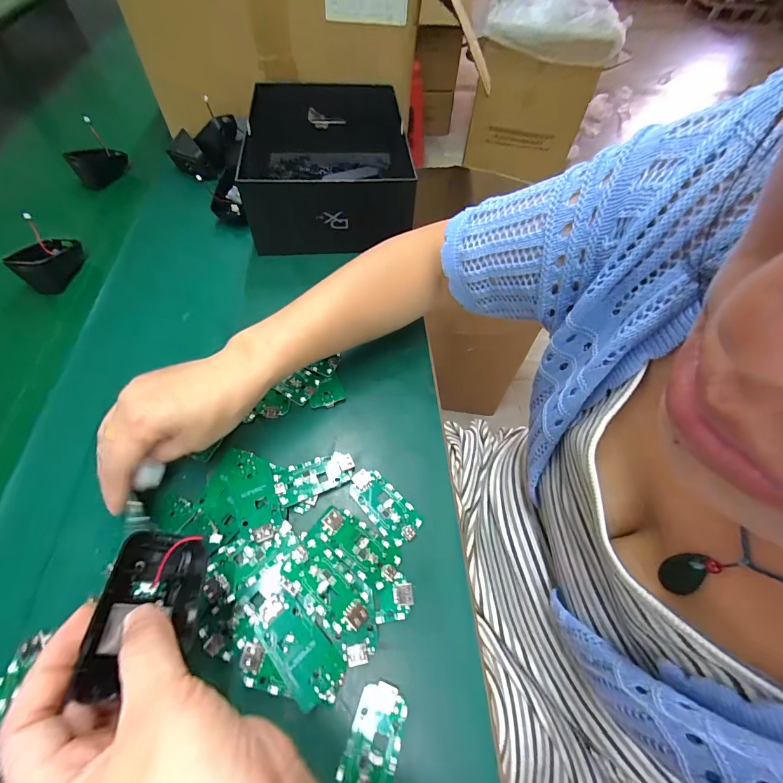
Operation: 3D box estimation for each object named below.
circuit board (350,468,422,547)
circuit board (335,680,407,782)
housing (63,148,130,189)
[{"bbox_3d":[-0.006,0.089,0.287,0.032,0.006,0.064,-40,68,-23],"label":"circuit board"},{"bbox_3d":[-0.010,0.209,0.214,0.031,0.005,0.059,17,59,8],"label":"circuit board"},{"bbox_3d":[-0.405,-0.316,0.506,0.029,0.039,0.066,36,63,18],"label":"housing"}]

